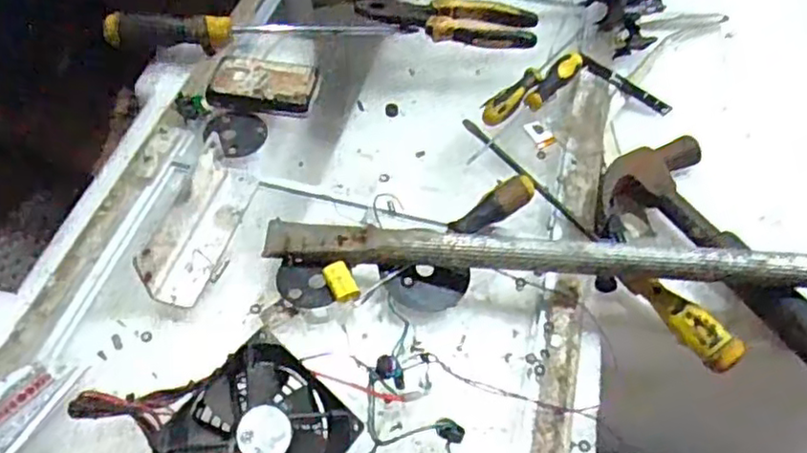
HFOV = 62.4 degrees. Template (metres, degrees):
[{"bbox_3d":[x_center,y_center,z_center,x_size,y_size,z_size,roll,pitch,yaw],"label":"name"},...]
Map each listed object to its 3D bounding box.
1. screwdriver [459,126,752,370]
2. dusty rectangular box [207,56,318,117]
[{"bbox_3d":[0.145,0.000,0.539,0.037,0.025,0.295,-34,61,-23],"label":"screwdriver"},{"bbox_3d":[-0.130,-0.131,0.629,0.096,0.025,0.054,7,54,4],"label":"dusty rectangular box"}]

